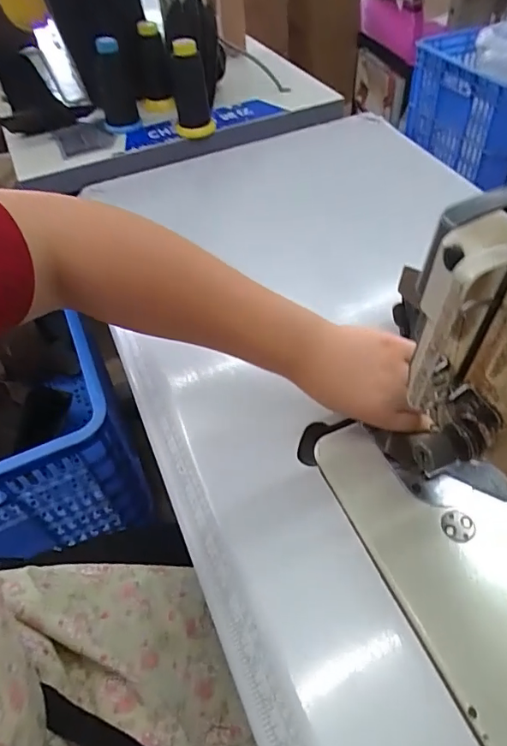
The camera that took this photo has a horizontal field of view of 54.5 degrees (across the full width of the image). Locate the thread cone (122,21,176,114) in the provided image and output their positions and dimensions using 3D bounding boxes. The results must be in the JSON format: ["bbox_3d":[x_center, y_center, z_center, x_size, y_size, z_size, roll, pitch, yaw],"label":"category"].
[{"bbox_3d":[-0.166,-0.492,0.802,0.058,0.114,0.068,-10,51,-5],"label":"thread cone"}]

